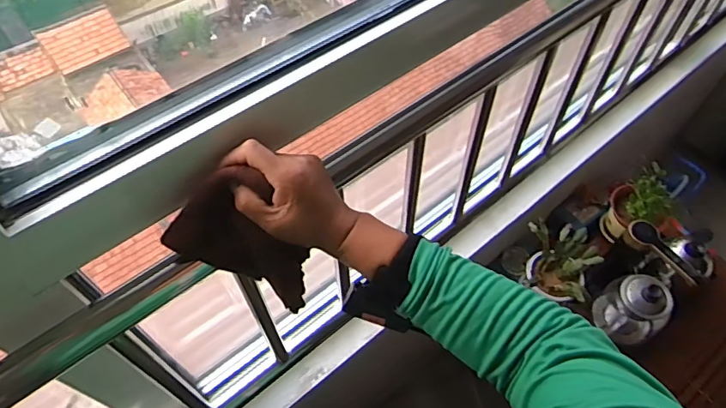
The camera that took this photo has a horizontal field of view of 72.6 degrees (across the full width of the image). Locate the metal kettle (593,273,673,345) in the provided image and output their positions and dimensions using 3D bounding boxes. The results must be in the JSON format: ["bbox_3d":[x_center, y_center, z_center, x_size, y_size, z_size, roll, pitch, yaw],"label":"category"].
[{"bbox_3d":[0.551,0.212,1.013,0.095,0.163,0.121,12,56,8],"label":"metal kettle"}]

